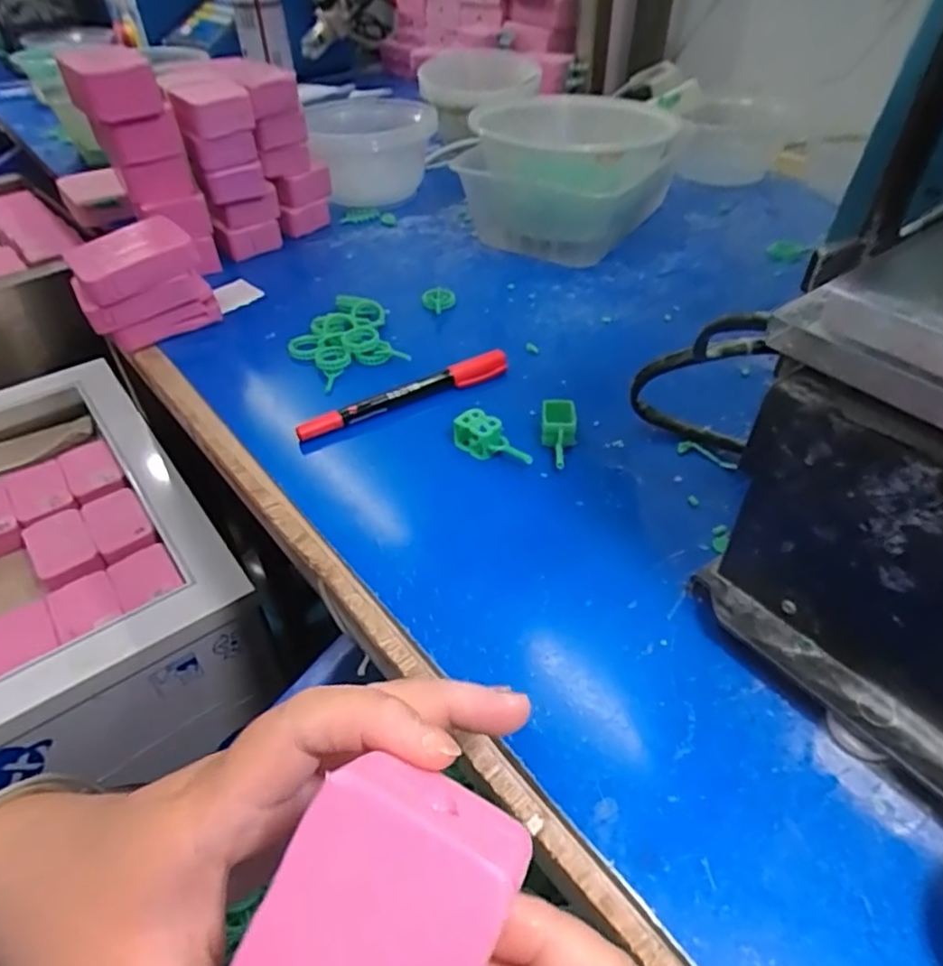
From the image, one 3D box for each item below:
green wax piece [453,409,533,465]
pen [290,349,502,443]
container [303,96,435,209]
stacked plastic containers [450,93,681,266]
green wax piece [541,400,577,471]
[{"bbox_3d":[0.012,-0.022,0.350,0.045,0.023,0.014,22,48,24],"label":"green wax piece"},{"bbox_3d":[-0.038,-0.053,0.387,0.138,0.017,0.012,-24,47,-22],"label":"pen"},{"bbox_3d":[-0.096,-0.311,0.619,0.113,0.076,0.113,-12,45,-12],"label":"container"},{"bbox_3d":[0.081,-0.254,0.540,0.149,0.086,0.135,27,51,28],"label":"stacked plastic containers"},{"bbox_3d":[0.048,-0.027,0.352,0.018,0.014,0.044,1,57,4],"label":"green wax piece"}]

